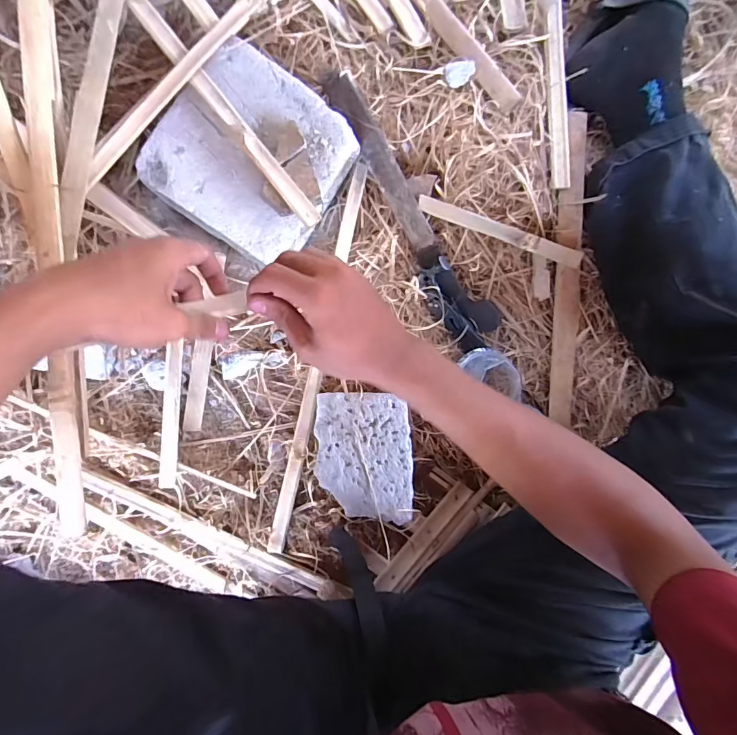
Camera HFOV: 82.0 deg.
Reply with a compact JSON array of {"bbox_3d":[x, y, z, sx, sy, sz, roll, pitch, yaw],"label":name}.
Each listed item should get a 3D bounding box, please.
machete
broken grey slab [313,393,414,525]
[{"bbox_3d":[0.051,-0.196,0.550,0.068,0.039,0.384,-34,93,-5],"label":"machete"},{"bbox_3d":[-0.008,0.110,0.532,0.112,0.072,0.155,-2,90,-6],"label":"broken grey slab"}]

